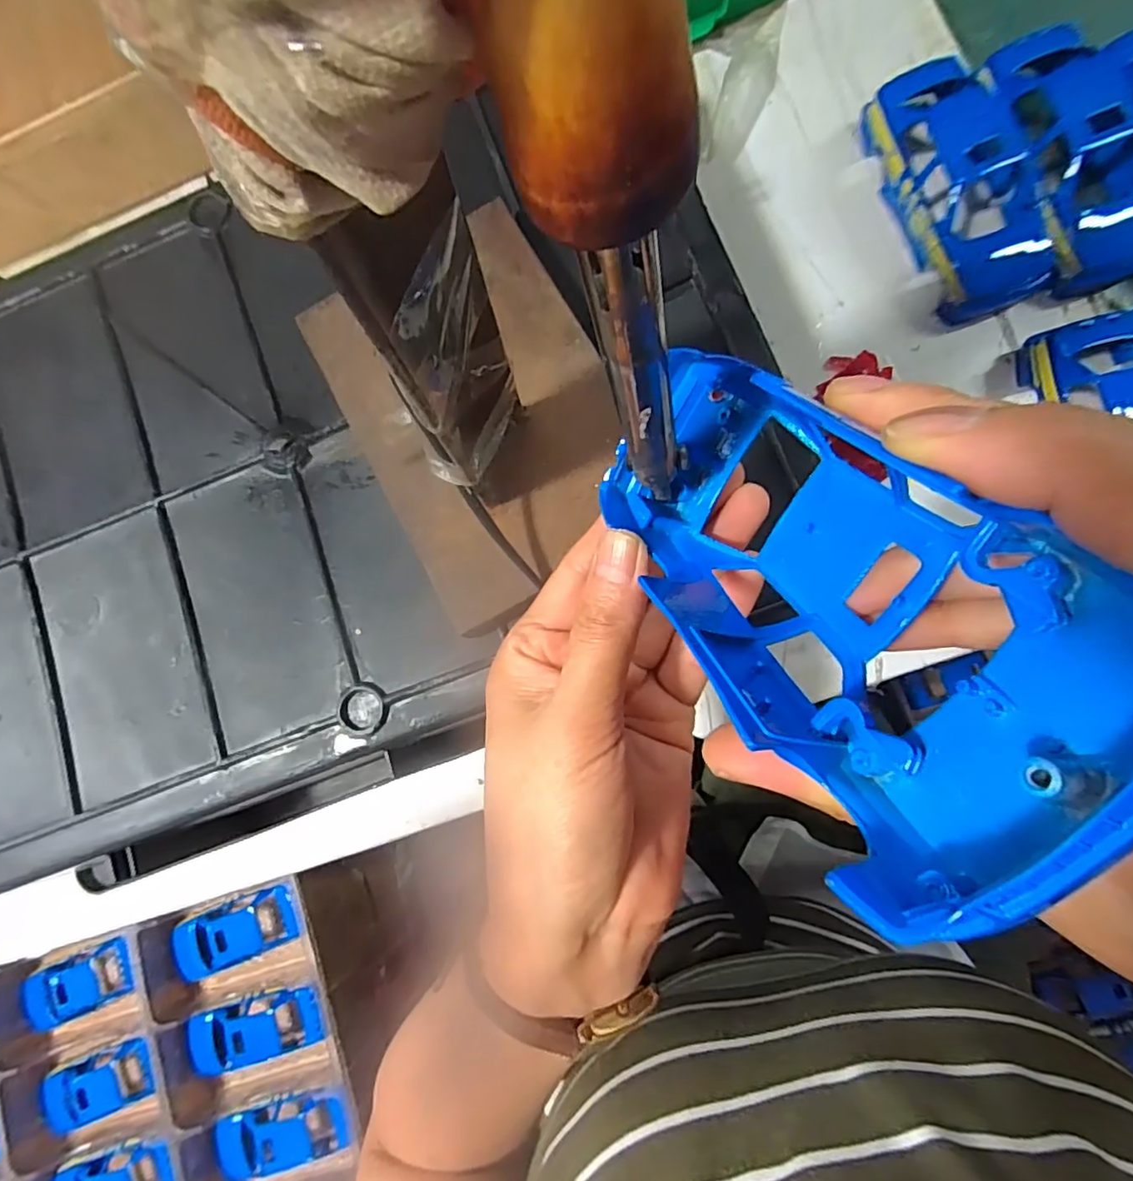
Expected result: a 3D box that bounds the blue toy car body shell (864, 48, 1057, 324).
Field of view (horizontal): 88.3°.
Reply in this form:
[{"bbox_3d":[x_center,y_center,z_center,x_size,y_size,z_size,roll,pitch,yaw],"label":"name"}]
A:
[{"bbox_3d":[0.205,-0.209,0.301,0.064,0.039,0.128,-20,83,5],"label":"blue toy car body shell"}]

